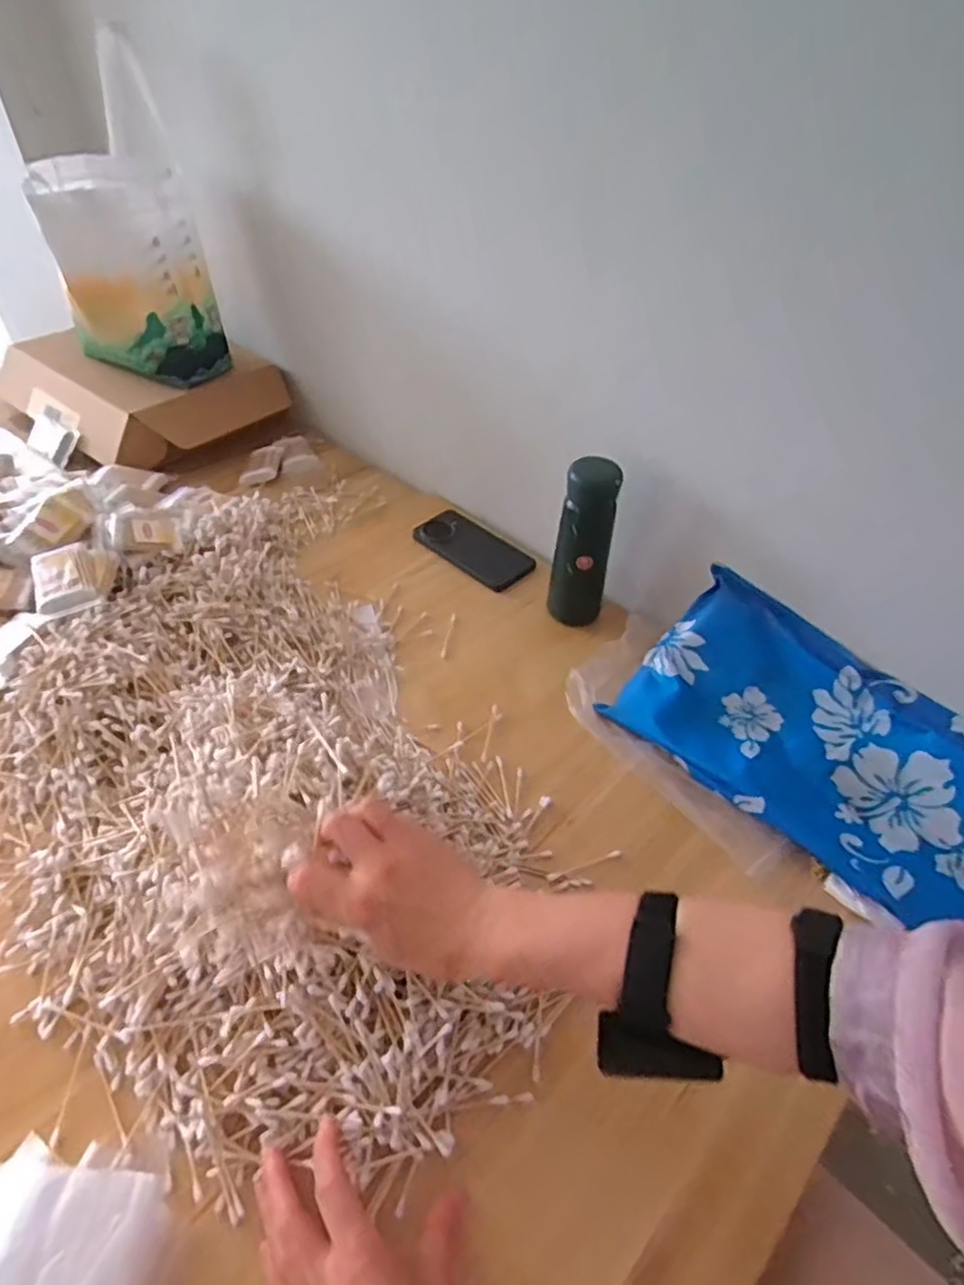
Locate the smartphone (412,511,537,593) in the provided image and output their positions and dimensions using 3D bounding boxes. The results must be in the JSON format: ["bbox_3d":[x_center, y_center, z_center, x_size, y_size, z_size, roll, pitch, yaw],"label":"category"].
[{"bbox_3d":[-0.007,-0.115,0.820,0.145,0.011,0.069,34,53,27],"label":"smartphone"}]

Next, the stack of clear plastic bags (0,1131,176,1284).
[{"bbox_3d":[-0.237,0.336,0.377,0.115,0.030,0.079,11,45,8],"label":"stack of clear plastic bags"}]

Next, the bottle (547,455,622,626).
[{"bbox_3d":[0.103,-0.098,0.691,0.055,0.174,0.047,23,48,19],"label":"bottle"}]

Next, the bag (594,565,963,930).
[{"bbox_3d":[0.307,0.096,0.602,0.367,0.069,0.181,36,86,27],"label":"bag"}]

